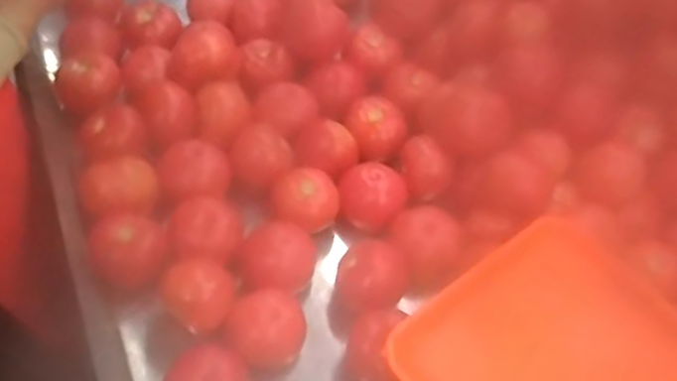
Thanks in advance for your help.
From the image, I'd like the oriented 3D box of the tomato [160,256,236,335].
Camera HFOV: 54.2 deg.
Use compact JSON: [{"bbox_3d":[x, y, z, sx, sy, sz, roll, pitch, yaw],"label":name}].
[{"bbox_3d":[-0.132,0.101,0.631,0.067,0.051,0.069,2,55,-3],"label":"tomato"}]

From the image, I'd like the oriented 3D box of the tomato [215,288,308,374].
[{"bbox_3d":[-0.067,0.133,0.631,0.067,0.055,0.071,2,55,-3],"label":"tomato"}]

